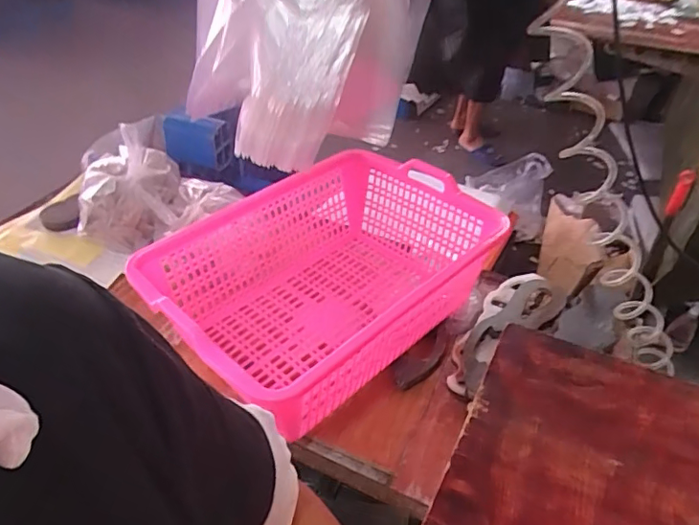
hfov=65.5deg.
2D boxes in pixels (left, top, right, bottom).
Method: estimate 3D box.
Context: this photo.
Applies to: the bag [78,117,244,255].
[{"bbox_3d":[-0.375,-0.166,1.042,0.276,0.130,0.252,-11,44,-15],"label":"bag"}]

